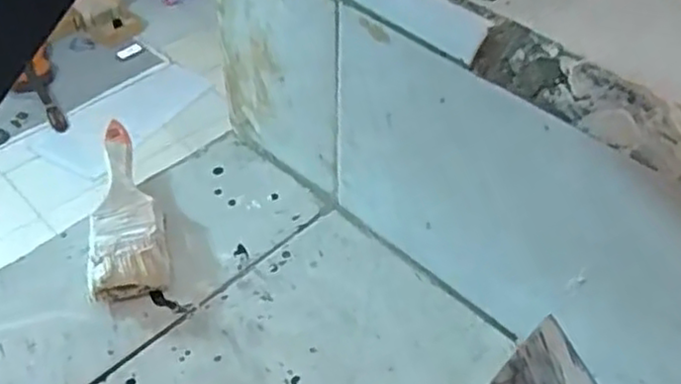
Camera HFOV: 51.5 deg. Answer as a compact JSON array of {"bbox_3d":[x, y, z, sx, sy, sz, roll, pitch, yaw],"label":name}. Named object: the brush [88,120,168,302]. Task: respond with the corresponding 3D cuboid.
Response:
[{"bbox_3d":[-0.159,0.008,0.524,0.050,0.018,0.167,-10,46,-10],"label":"brush"}]

